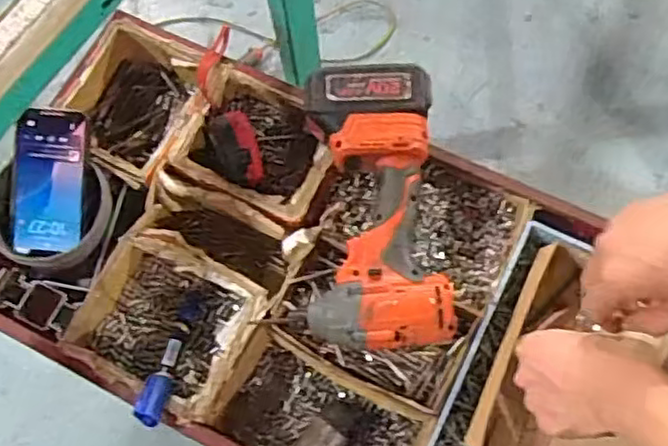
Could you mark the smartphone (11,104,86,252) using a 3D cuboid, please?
[{"bbox_3d":[-0.275,-0.041,0.655,0.070,0.010,0.135,2,92,4],"label":"smartphone"}]

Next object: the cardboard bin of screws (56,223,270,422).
[{"bbox_3d":[-0.153,0.097,0.644,0.161,0.060,0.148,28,76,10],"label":"cardboard bin of screws"}]

